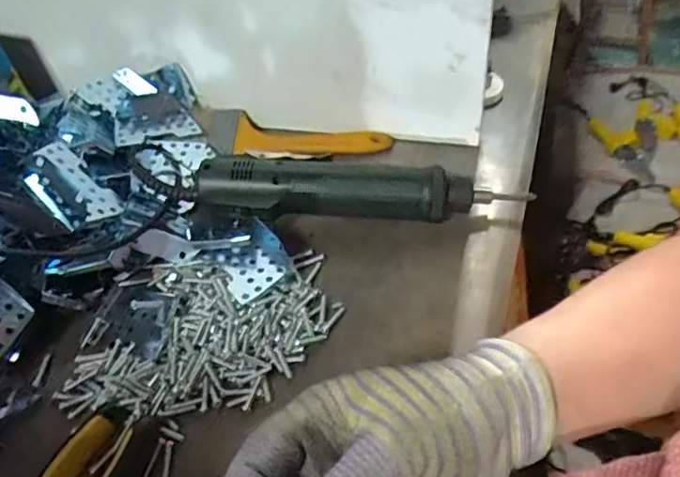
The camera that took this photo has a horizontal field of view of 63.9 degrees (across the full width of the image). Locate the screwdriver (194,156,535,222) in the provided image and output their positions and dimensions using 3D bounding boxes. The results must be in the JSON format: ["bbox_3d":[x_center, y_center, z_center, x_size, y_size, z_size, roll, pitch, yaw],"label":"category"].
[{"bbox_3d":[0.016,-0.038,0.411,0.242,0.045,0.052,1,46,6],"label":"screwdriver"}]

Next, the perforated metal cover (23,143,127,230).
[{"bbox_3d":[-0.187,-0.038,0.381,0.066,0.022,0.058,46,27,-6],"label":"perforated metal cover"}]

